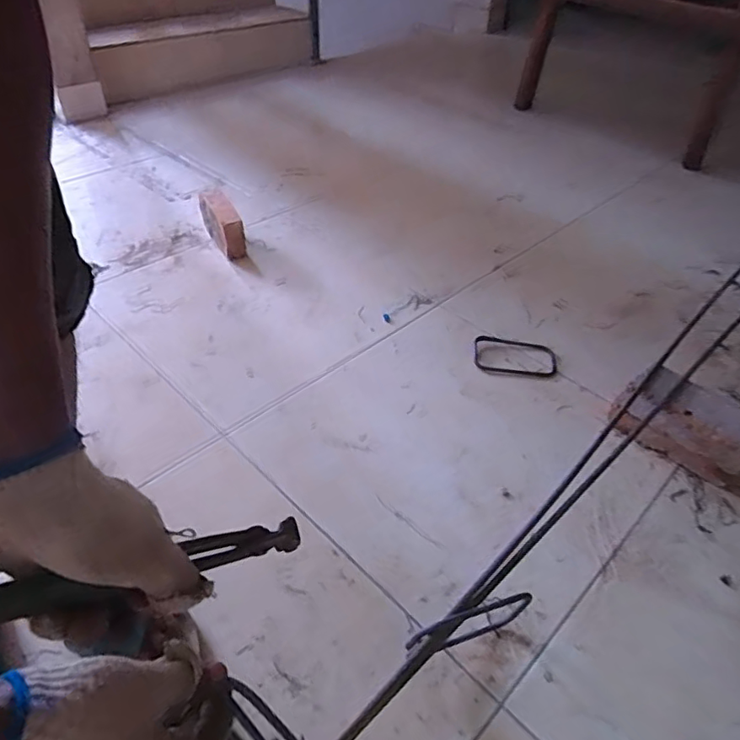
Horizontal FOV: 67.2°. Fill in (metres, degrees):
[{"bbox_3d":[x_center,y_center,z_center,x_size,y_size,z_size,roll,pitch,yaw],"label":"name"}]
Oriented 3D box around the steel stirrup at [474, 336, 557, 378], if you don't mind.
[{"bbox_3d":[0.255,-0.024,0.978,0.145,0.016,0.087,11,43,8],"label":"steel stirrup"}]

